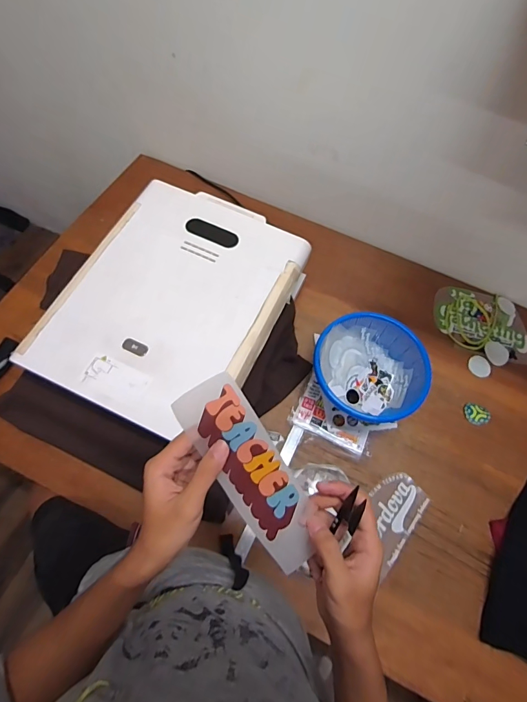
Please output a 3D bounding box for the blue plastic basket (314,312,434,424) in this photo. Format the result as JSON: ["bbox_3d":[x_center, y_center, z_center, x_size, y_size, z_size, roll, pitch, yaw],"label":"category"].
[{"bbox_3d":[0.221,0.038,0.819,0.231,0.115,0.218,15,67,2],"label":"blue plastic basket"}]

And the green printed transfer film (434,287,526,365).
[{"bbox_3d":[0.560,-0.070,0.961,0.240,0.019,0.176,22,67,5],"label":"green printed transfer film"}]

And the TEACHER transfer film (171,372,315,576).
[{"bbox_3d":[-0.008,0.113,0.348,0.062,0.006,0.190,-32,95,-3],"label":"TEACHER transfer film"}]

